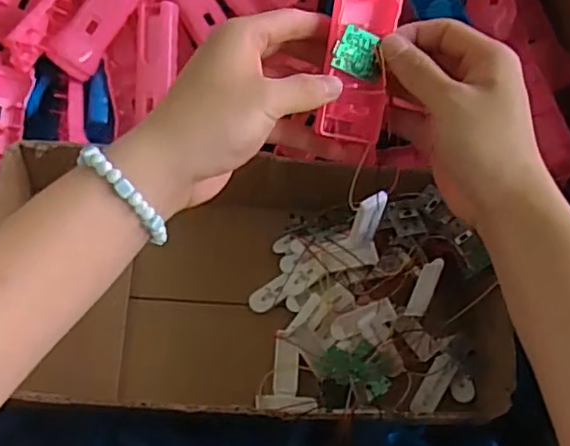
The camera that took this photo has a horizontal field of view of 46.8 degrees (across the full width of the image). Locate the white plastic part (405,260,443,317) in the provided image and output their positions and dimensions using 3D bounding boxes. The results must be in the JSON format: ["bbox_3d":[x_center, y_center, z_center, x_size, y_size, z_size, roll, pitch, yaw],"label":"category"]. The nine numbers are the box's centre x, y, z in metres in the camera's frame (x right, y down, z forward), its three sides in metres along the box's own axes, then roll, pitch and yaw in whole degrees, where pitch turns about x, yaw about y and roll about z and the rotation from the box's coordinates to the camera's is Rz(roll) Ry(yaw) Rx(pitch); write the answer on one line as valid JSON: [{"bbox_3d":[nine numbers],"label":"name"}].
[{"bbox_3d":[0.123,0.056,0.576,0.020,0.004,0.056,2,60,42],"label":"white plastic part"}]

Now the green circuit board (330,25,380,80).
[{"bbox_3d":[0.045,-0.100,0.389,0.035,0.025,0.005,11,18,-35],"label":"green circuit board"}]

